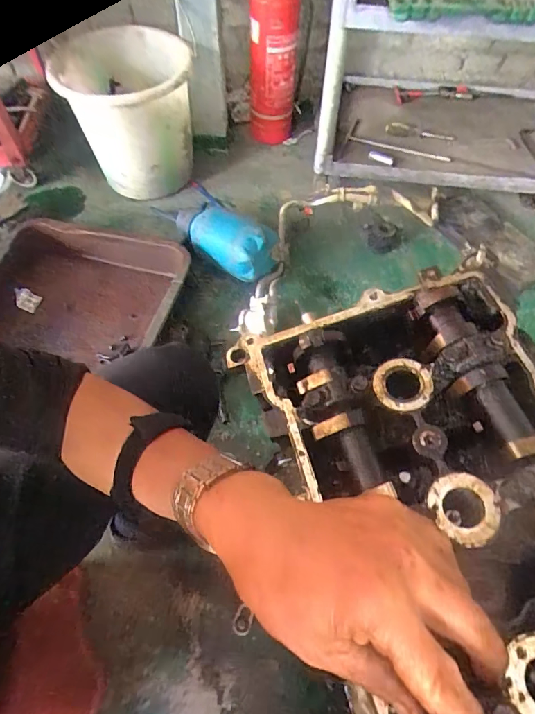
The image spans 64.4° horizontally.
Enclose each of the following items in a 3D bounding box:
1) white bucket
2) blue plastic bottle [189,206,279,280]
[{"bbox_3d":[-0.345,-0.598,1.115,0.303,0.309,0.373,-5,58,-4],"label":"white bucket"},{"bbox_3d":[-0.079,-0.271,1.003,0.197,0.108,0.116,34,63,19],"label":"blue plastic bottle"}]

